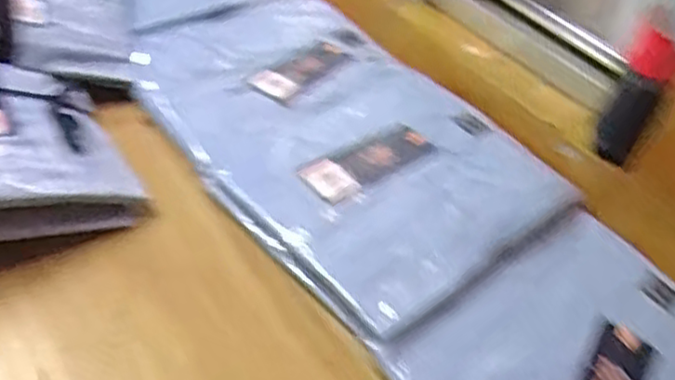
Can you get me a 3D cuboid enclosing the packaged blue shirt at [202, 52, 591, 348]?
[{"bbox_3d":[0.041,-0.014,0.595,0.232,0.029,0.250,37,53,27],"label":"packaged blue shirt"}]

